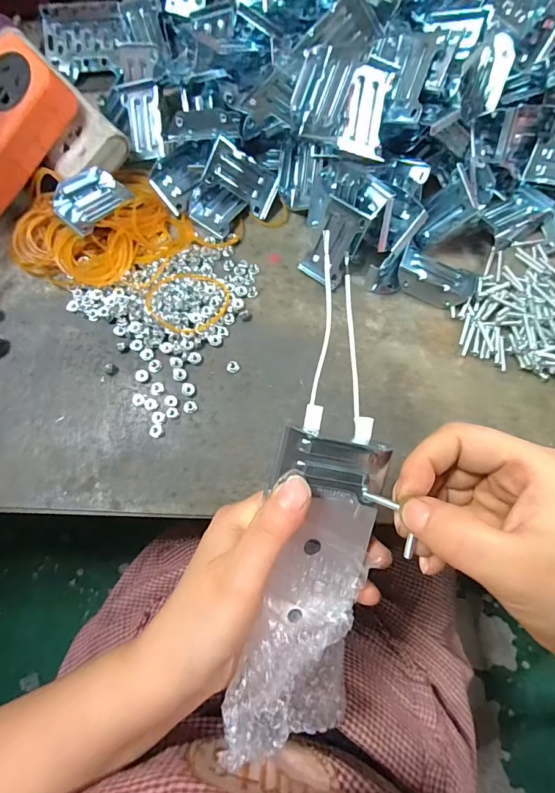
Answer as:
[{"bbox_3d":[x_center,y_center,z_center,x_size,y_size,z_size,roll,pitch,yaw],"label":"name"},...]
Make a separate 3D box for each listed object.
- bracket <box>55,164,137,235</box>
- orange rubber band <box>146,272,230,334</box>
[{"bbox_3d":[-0.144,-0.154,0.321,0.037,0.016,0.055,41,78,9],"label":"bracket"},{"bbox_3d":[-0.068,-0.072,0.313,0.060,0.005,0.051,13,75,3],"label":"orange rubber band"}]

